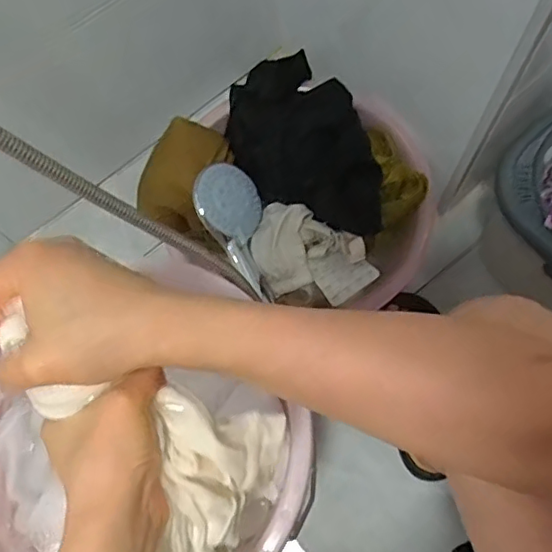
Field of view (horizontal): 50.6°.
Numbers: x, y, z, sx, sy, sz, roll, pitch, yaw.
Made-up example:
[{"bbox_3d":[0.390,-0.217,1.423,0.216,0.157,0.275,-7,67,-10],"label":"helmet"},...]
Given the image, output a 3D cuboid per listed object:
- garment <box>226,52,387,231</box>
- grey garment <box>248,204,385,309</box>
[{"bbox_3d":[0.028,-0.175,0.753,0.162,0.075,0.288,-19,72,-4],"label":"garment"},{"bbox_3d":[0.040,-0.021,0.717,0.152,0.051,0.103,29,75,12],"label":"grey garment"}]

